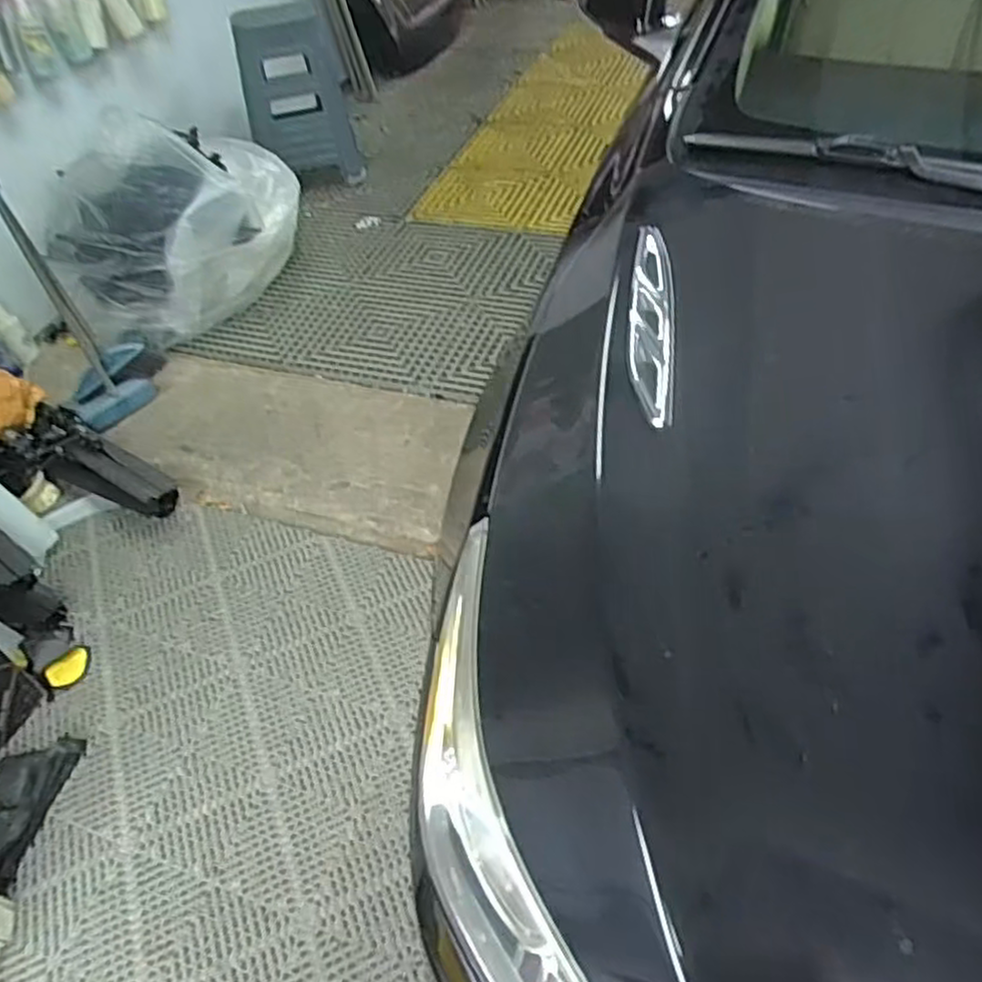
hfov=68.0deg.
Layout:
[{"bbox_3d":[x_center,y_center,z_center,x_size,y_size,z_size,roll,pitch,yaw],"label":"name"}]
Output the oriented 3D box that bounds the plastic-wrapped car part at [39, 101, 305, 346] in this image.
[{"bbox_3d":[-0.732,-0.649,1.727,0.241,0.489,0.623,34,59,30],"label":"plastic-wrapped car part"}]

